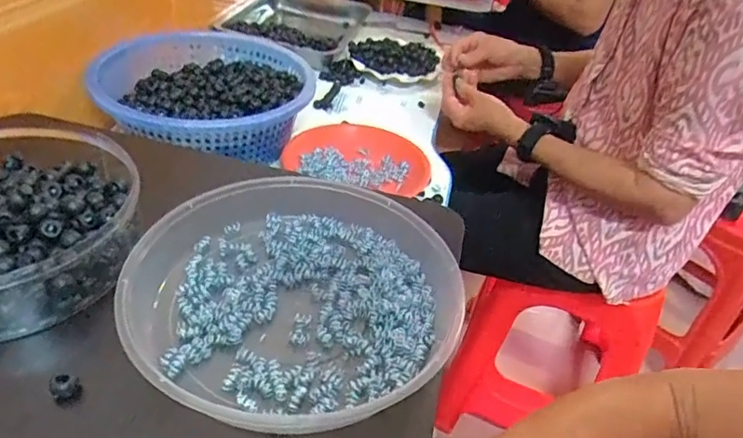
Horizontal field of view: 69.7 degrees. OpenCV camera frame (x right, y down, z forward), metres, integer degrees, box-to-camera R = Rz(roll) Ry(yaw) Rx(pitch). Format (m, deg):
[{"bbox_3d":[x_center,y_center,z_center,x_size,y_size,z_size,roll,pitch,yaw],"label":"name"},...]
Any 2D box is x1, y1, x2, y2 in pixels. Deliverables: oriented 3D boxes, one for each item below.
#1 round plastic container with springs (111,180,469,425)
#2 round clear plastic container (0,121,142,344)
[{"bbox_3d":[-0.053,0.046,0.393,0.232,0.036,0.218,5,38,-4],"label":"round plastic container with springs"},{"bbox_3d":[-0.292,-0.007,0.419,0.231,0.061,0.193,28,42,23],"label":"round clear plastic container"}]

